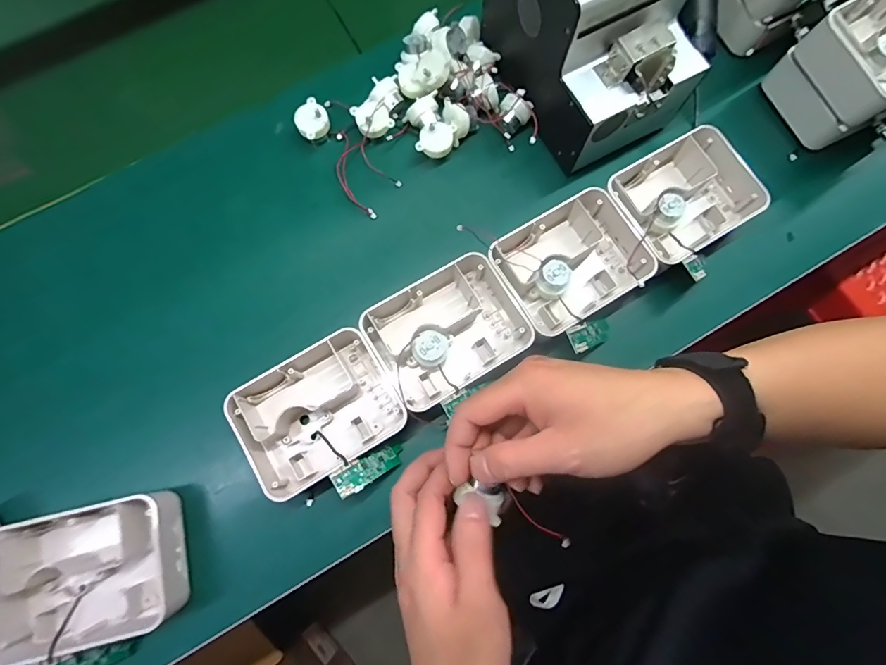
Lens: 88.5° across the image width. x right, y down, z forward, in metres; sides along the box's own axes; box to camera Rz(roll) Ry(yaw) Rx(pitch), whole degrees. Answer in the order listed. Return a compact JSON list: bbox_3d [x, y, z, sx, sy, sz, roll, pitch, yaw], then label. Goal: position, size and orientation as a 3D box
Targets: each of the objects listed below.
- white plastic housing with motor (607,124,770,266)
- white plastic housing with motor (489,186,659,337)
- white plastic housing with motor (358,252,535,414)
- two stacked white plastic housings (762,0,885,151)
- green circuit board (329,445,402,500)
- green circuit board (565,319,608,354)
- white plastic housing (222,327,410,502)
[{"bbox_3d":[0.225,-0.126,0.430,0.131,0.039,0.103,-30,76,-9],"label":"white plastic housing with motor"},{"bbox_3d":[0.114,-0.064,0.418,0.127,0.042,0.102,-28,76,-9],"label":"white plastic housing with motor"},{"bbox_3d":[0.003,-0.001,0.406,0.127,0.042,0.099,-32,76,-10],"label":"white plastic housing with motor"},{"bbox_3d":[0.405,-0.255,0.439,0.123,0.092,0.103,-31,76,-9],"label":"two stacked white plastic housings"},{"bbox_3d":[-0.059,0.112,0.377,0.071,0.008,0.022,-18,70,-46],"label":"green circuit board"},{"bbox_3d":[0.133,0.000,0.405,0.069,0.011,0.022,-16,70,-45],"label":"green circuit board"},{"bbox_3d":[-0.108,0.066,0.392,0.128,0.052,0.106,-33,76,-10],"label":"white plastic housing"}]

